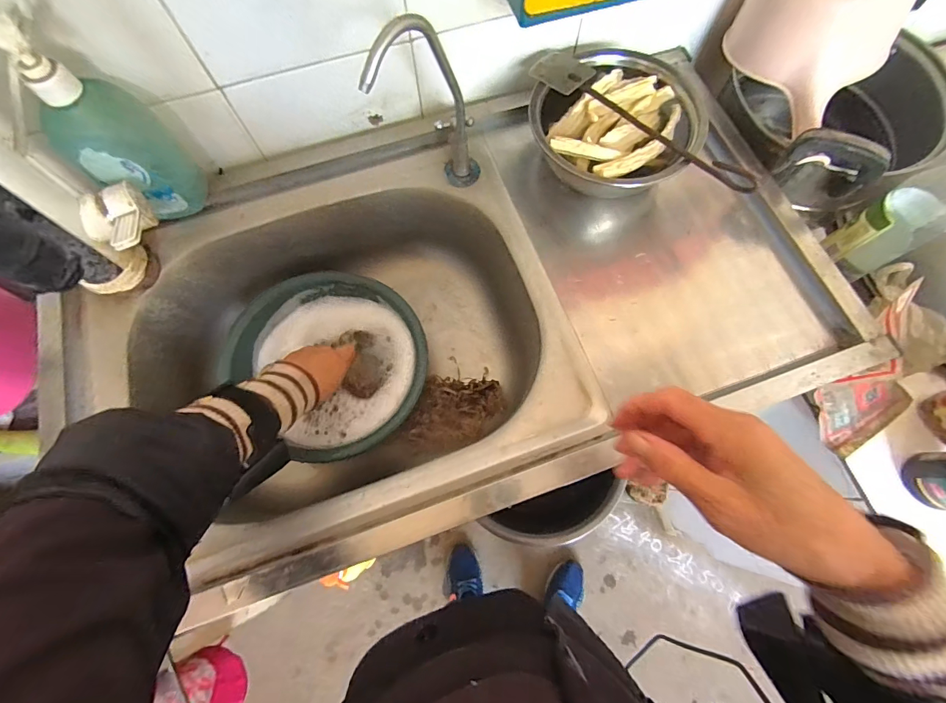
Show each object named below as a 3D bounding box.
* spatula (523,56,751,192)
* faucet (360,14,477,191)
[{"bbox_3d":[0.174,-0.244,0.422,0.263,0.020,0.042,40,76,12],"label":"spatula"},{"bbox_3d":[-0.040,-0.224,0.384,0.050,0.223,0.068,34,99,11],"label":"faucet"}]

